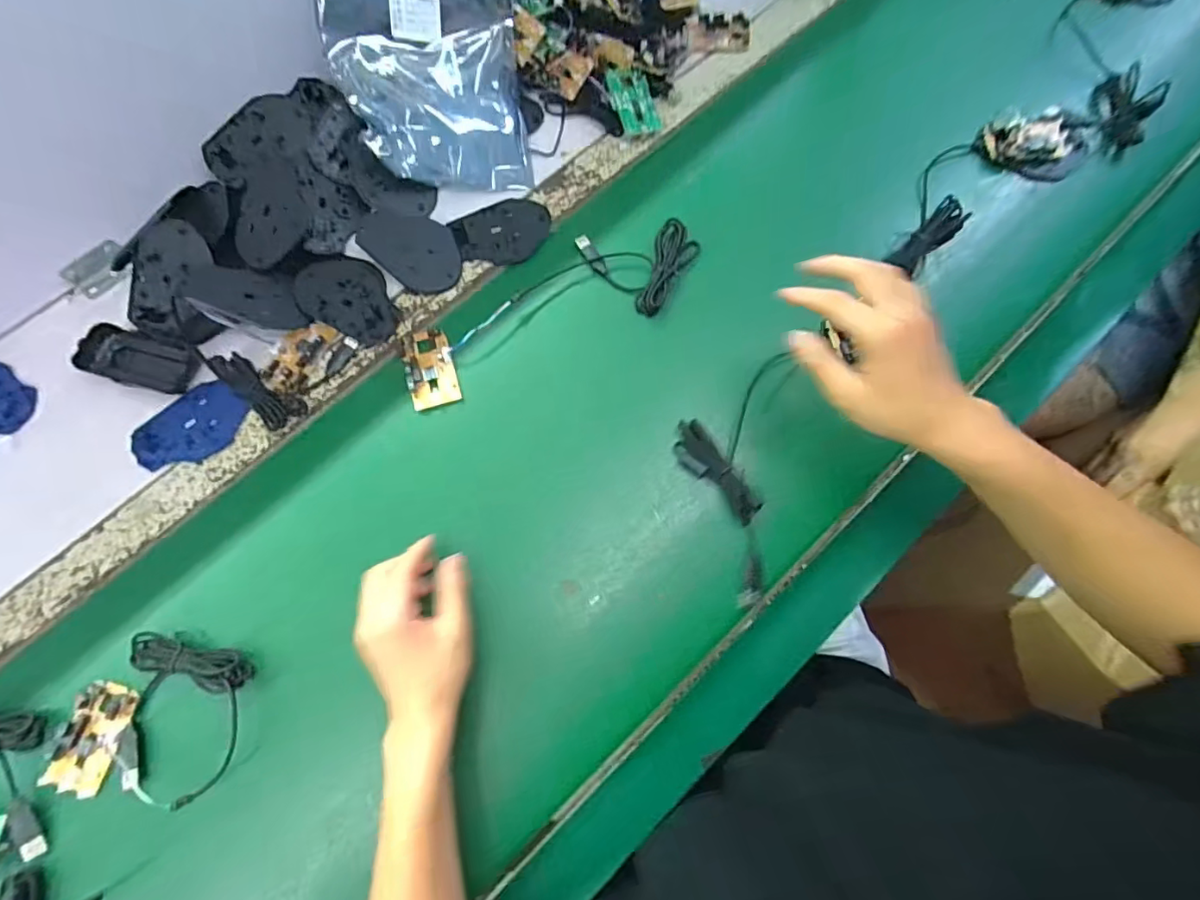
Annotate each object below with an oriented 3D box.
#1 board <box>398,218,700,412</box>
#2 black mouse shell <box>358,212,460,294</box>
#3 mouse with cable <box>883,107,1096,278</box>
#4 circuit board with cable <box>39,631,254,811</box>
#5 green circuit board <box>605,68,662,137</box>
[{"bbox_3d":[-0.046,-0.142,0.517,0.313,0.014,0.100,-27,77,-6],"label":"board"},{"bbox_3d":[-0.189,-0.207,0.535,0.107,0.015,0.071,40,80,10],"label":"black mouse shell"},{"bbox_3d":[0.406,-0.293,0.558,0.304,0.031,0.093,-33,78,-7],"label":"mouse with cable"},{"bbox_3d":[-0.358,0.217,0.422,0.137,0.019,0.124,10,76,3],"label":"circuit board with cable"},{"bbox_3d":[0.038,-0.387,0.584,0.050,0.013,0.084,-12,80,-19],"label":"green circuit board"}]

